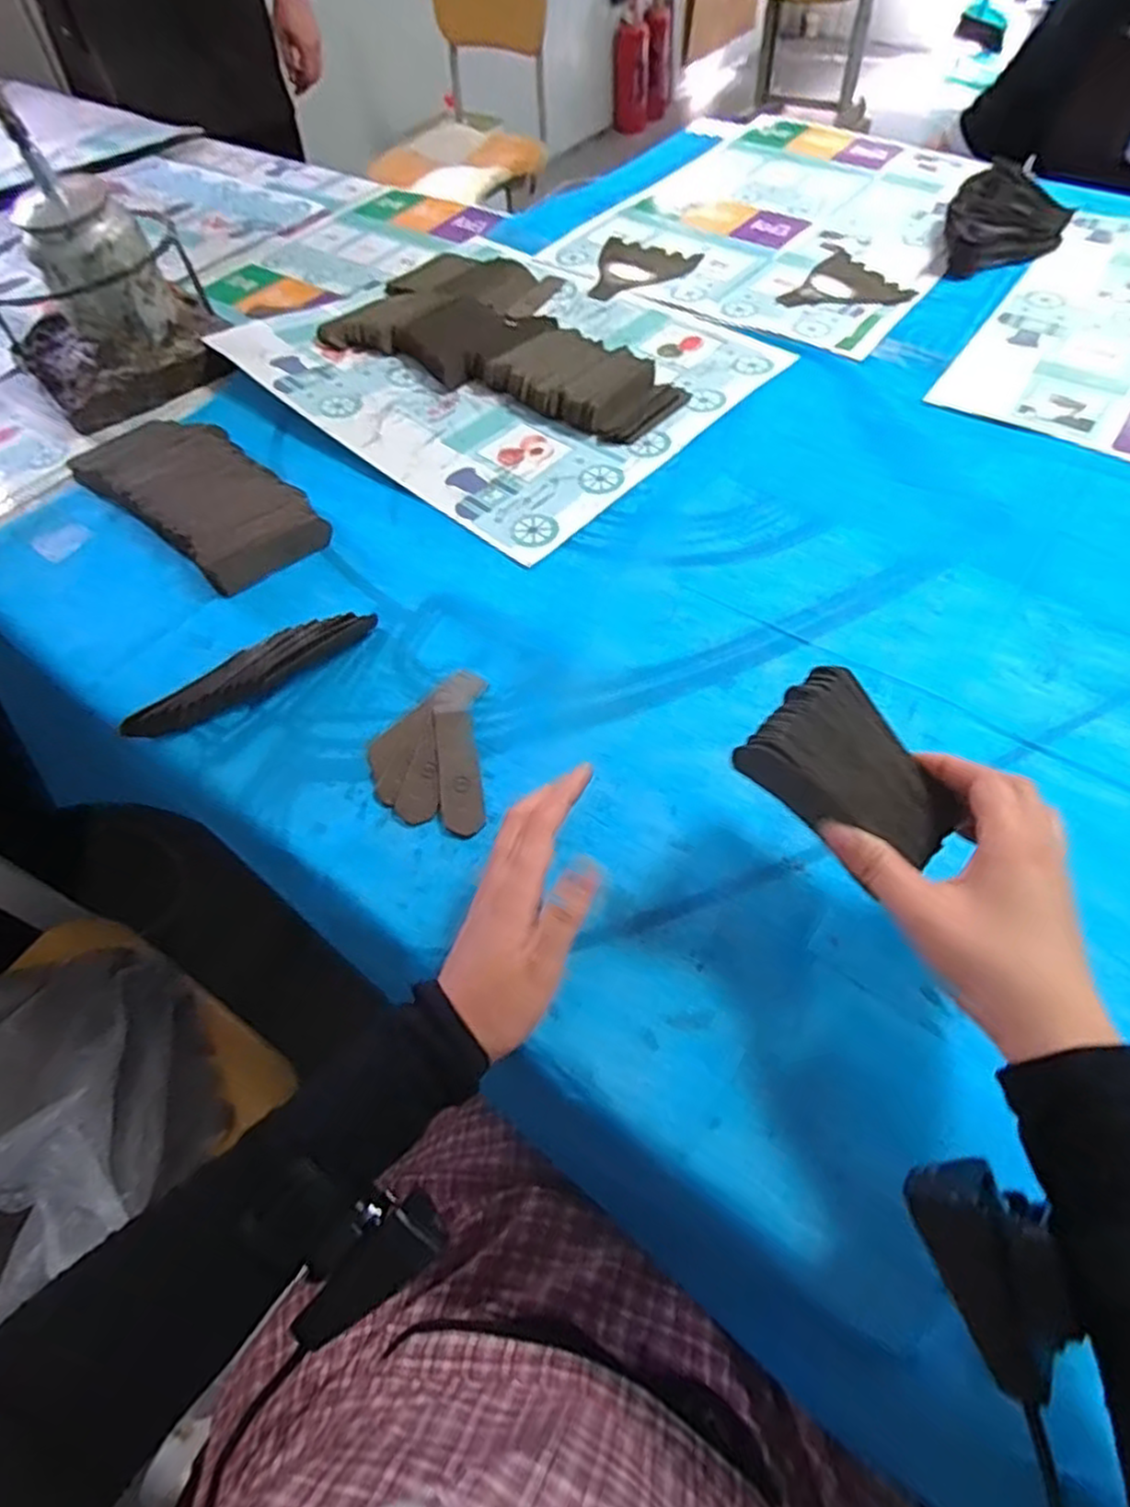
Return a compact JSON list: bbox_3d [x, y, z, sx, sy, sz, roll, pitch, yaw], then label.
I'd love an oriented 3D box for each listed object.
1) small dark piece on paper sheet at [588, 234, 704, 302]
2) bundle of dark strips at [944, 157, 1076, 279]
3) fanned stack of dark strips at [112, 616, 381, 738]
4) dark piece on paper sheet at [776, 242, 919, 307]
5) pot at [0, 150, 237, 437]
[{"bbox_3d":[0.079,-0.554,0.831,0.119,0.006,0.136,24,62,19],"label":"small dark piece on paper sheet"},{"bbox_3d":[0.478,-0.574,0.779,0.121,0.071,0.119,20,60,16],"label":"bundle of dark strips"},{"bbox_3d":[-0.218,-0.057,0.513,0.176,0.032,0.024,-29,59,-15],"label":"fanned stack of dark strips"},{"bbox_3d":[0.311,-0.533,0.805,0.138,0.004,0.153,7,57,9],"label":"dark piece on paper sheet"},{"bbox_3d":[-0.463,-0.457,0.710,0.195,0.142,0.182,-30,60,-15],"label":"pot"}]

